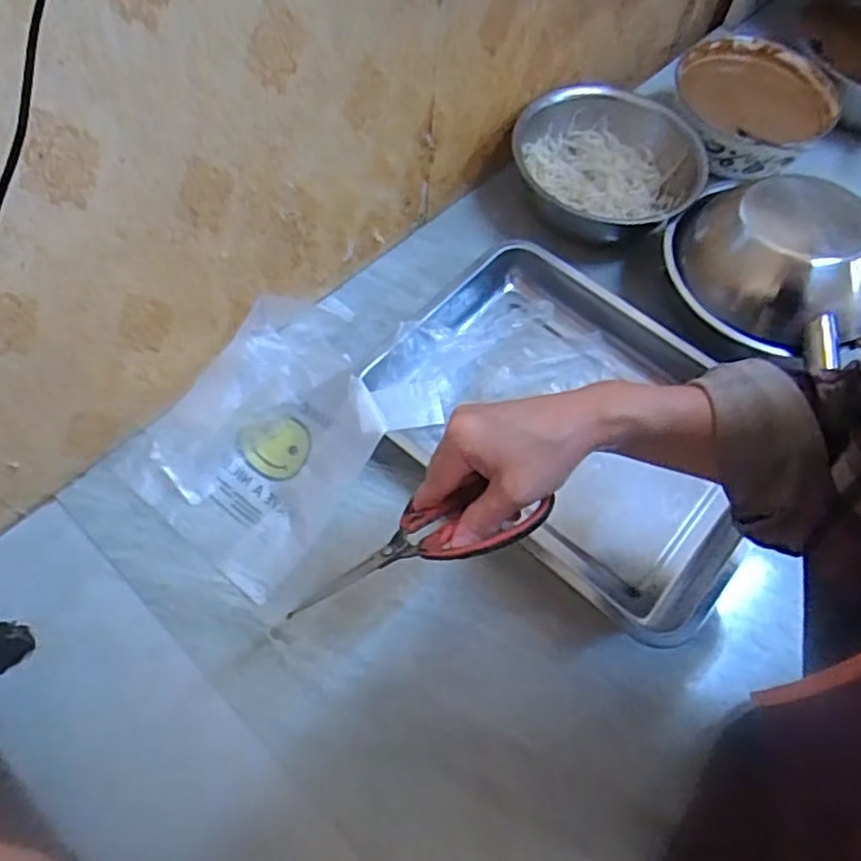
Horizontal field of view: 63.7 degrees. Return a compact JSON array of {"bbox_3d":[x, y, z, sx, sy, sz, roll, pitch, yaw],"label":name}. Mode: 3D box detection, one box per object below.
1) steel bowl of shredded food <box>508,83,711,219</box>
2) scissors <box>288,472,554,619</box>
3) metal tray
[{"bbox_3d":[0.210,-0.324,0.815,0.219,0.072,0.144,23,63,8],"label":"steel bowl of shredded food"},{"bbox_3d":[-0.009,0.075,0.470,0.185,0.021,0.050,-21,63,10],"label":"scissors"},{"bbox_3d":[0.155,-0.009,0.689,0.394,0.049,0.293,35,65,14],"label":"metal tray"}]

